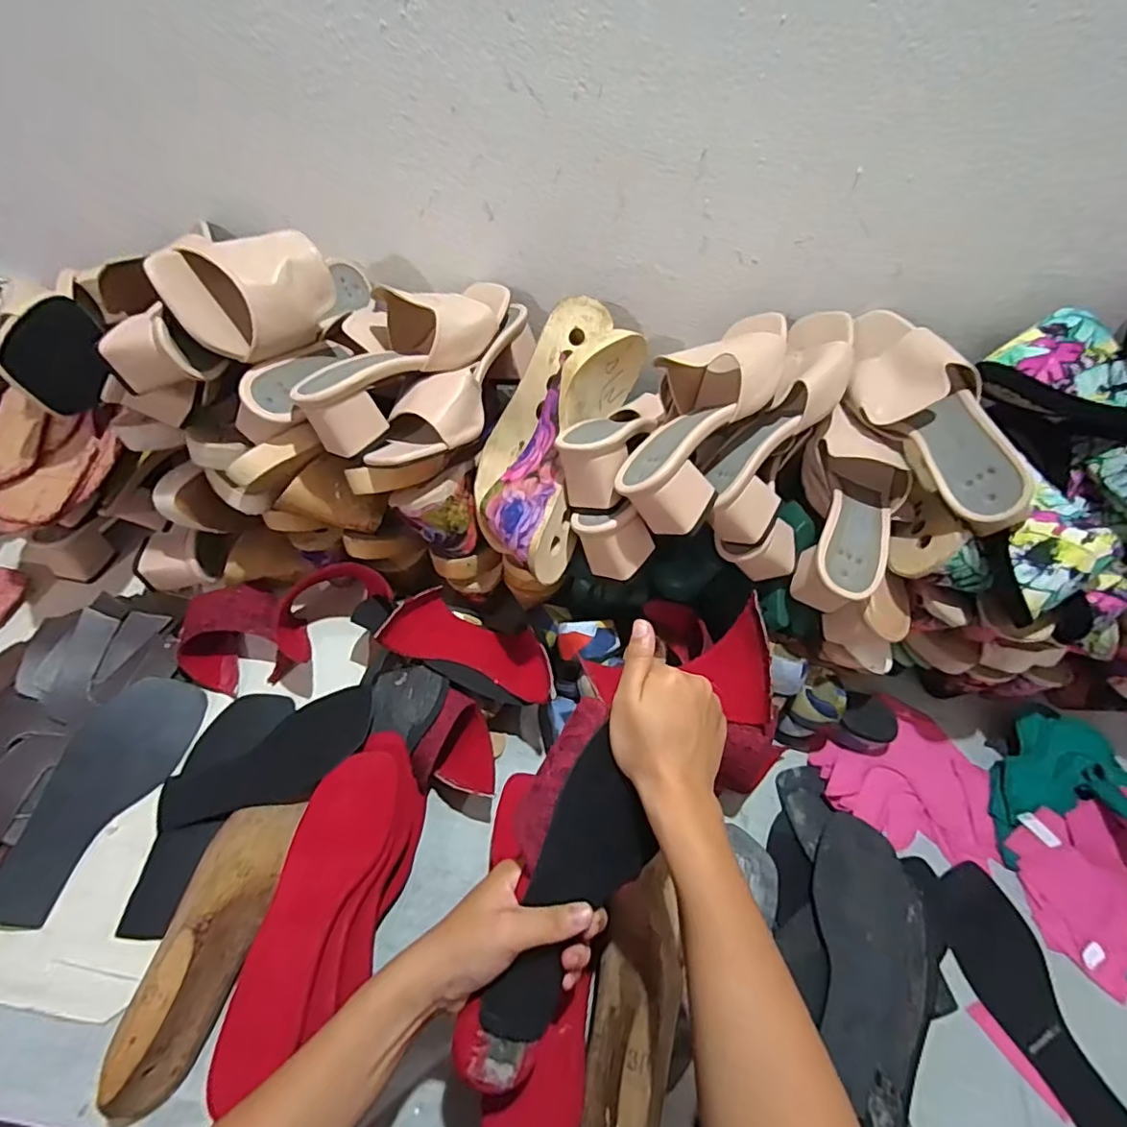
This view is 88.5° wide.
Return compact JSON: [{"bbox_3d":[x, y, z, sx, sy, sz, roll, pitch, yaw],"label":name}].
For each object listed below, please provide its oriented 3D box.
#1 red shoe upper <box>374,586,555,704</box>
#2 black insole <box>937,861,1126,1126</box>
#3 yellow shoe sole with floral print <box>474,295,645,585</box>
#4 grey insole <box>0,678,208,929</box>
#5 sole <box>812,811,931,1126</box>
[{"bbox_3d":[-0.084,0.075,0.563,0.167,0.054,0.084,24,52,-14],"label":"red shoe upper"},{"bbox_3d":[0.387,0.366,0.483,0.075,0.006,0.201,-9,55,-12],"label":"black insole"},{"bbox_3d":[-0.012,-0.117,0.529,0.124,0.083,0.265,15,75,6],"label":"yellow shoe sole with floral print"},{"bbox_3d":[-0.403,0.201,0.510,0.084,0.006,0.204,24,59,-20],"label":"grey insole"},{"bbox_3d":[0.259,0.335,0.478,0.093,0.016,0.229,11,54,3],"label":"sole"}]

